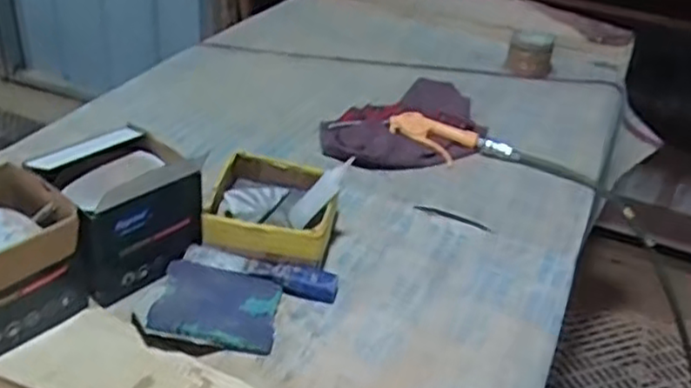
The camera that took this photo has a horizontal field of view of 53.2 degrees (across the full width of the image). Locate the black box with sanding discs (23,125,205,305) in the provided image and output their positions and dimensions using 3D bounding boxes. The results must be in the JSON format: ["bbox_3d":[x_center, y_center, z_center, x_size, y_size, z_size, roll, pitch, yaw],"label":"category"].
[{"bbox_3d":[-0.240,0.016,0.744,0.140,0.122,0.129,-20,42,-33],"label":"black box with sanding discs"}]

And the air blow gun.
[{"bbox_3d":[0.120,-0.085,1.038,0.282,0.042,0.063,15,35,12],"label":"air blow gun"}]

